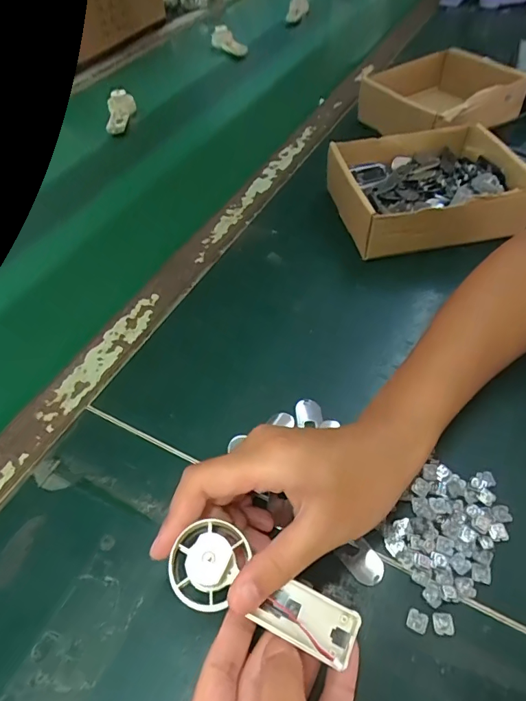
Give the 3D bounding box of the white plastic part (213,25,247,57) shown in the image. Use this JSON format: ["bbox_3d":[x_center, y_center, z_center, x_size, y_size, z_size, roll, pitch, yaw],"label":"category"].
[{"bbox_3d":[-0.061,-0.555,0.802,0.025,0.027,0.084,-39,72,-24],"label":"white plastic part"}]

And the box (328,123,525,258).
[{"bbox_3d":[0.163,-0.164,0.446,0.173,0.052,0.150,-13,52,-6],"label":"box"}]

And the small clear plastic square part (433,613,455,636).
[{"bbox_3d":[0.097,0.146,0.238,0.010,0.004,0.010,1,51,5],"label":"small clear plastic square part"}]

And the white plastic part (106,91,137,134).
[{"bbox_3d":[-0.208,-0.343,0.641,0.038,0.019,0.078,0,66,4],"label":"white plastic part"}]

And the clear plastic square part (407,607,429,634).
[{"bbox_3d":[0.083,0.145,0.238,0.011,0.004,0.010,20,55,19],"label":"clear plastic square part"}]

